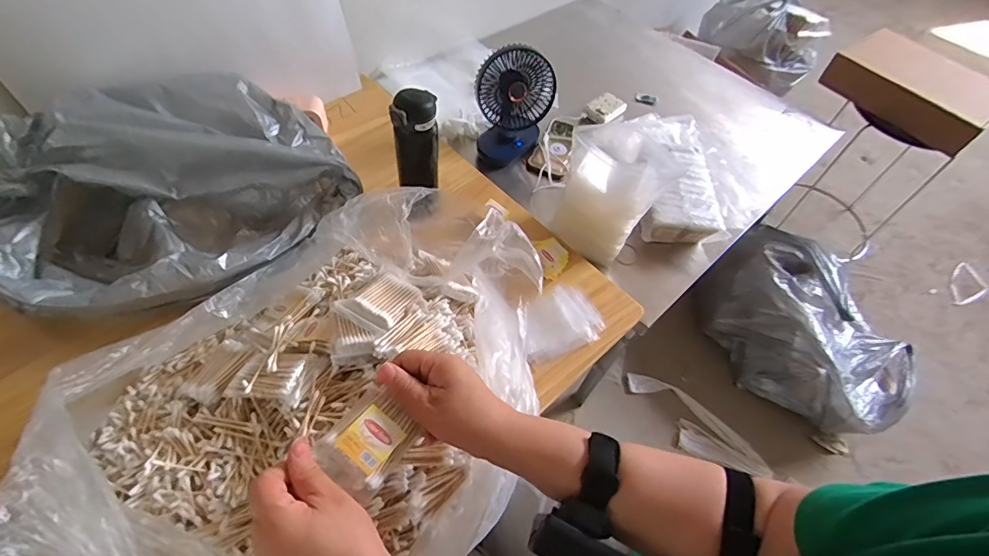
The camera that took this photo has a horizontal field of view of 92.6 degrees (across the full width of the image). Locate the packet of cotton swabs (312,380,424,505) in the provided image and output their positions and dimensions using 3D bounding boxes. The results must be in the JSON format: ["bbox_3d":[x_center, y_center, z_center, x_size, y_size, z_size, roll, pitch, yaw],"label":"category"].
[{"bbox_3d":[-0.103,0.135,0.390,0.059,0.021,0.070,31,59,16],"label":"packet of cotton swabs"}]

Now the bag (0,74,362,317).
[{"bbox_3d":[-0.446,-0.123,0.659,0.455,0.184,0.305,-29,62,-22],"label":"bag"}]

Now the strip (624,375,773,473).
[{"bbox_3d":[0.486,0.364,1.154,0.364,0.022,0.131,36,60,19],"label":"strip"}]

